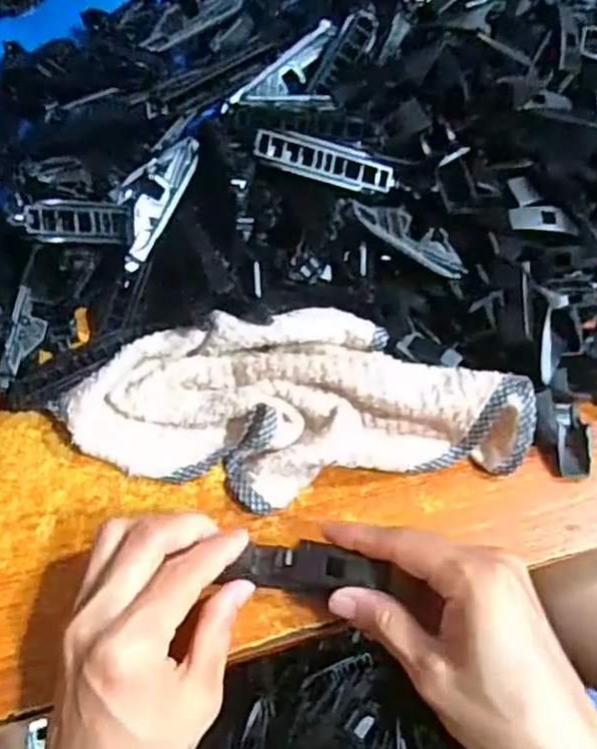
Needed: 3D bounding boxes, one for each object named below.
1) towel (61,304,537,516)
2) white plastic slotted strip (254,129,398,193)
[{"bbox_3d":[0.001,0.015,0.344,0.218,0.034,0.089,-3,63,-5],"label":"towel"},{"bbox_3d":[0.014,-0.111,0.357,0.076,0.010,0.019,11,65,-14],"label":"white plastic slotted strip"}]

